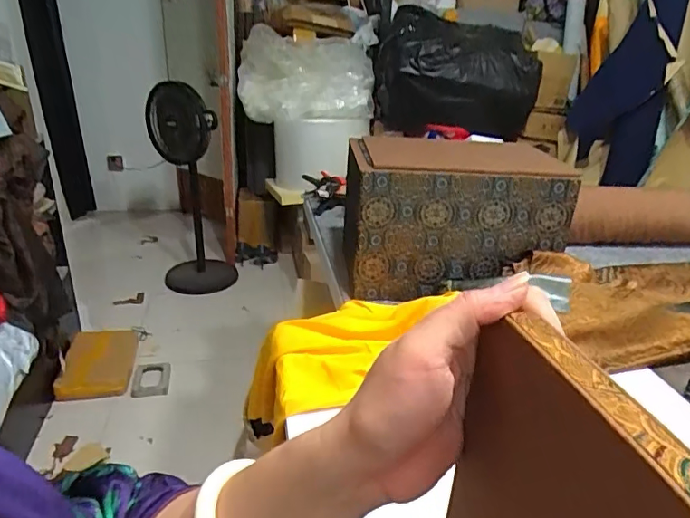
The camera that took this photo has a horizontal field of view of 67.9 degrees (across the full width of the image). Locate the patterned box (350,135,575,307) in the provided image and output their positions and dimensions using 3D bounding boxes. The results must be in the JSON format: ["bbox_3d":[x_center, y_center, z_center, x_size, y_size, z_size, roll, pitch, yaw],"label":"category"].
[{"bbox_3d":[0.191,-0.094,0.960,0.382,0.207,0.227,0,24,-6],"label":"patterned box"}]

